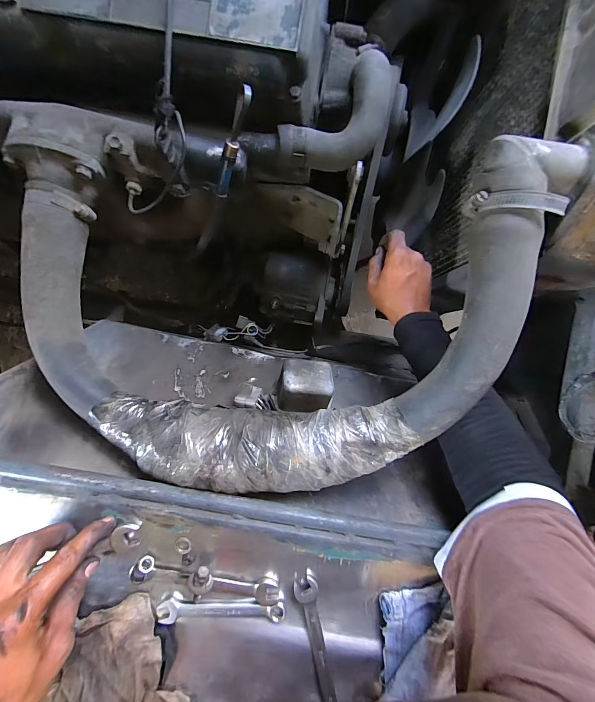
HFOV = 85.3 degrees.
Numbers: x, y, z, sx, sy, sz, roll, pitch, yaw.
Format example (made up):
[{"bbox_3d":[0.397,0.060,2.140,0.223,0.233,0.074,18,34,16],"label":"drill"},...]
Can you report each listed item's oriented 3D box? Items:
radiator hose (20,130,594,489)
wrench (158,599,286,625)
[{"bbox_3d":[-0.035,-0.015,0.313,0.506,0.144,0.312,0,91,-3],"label":"radiator hose"},{"bbox_3d":[-0.076,0.261,0.322,0.124,0.006,0.020,3,91,-3],"label":"wrench"}]

